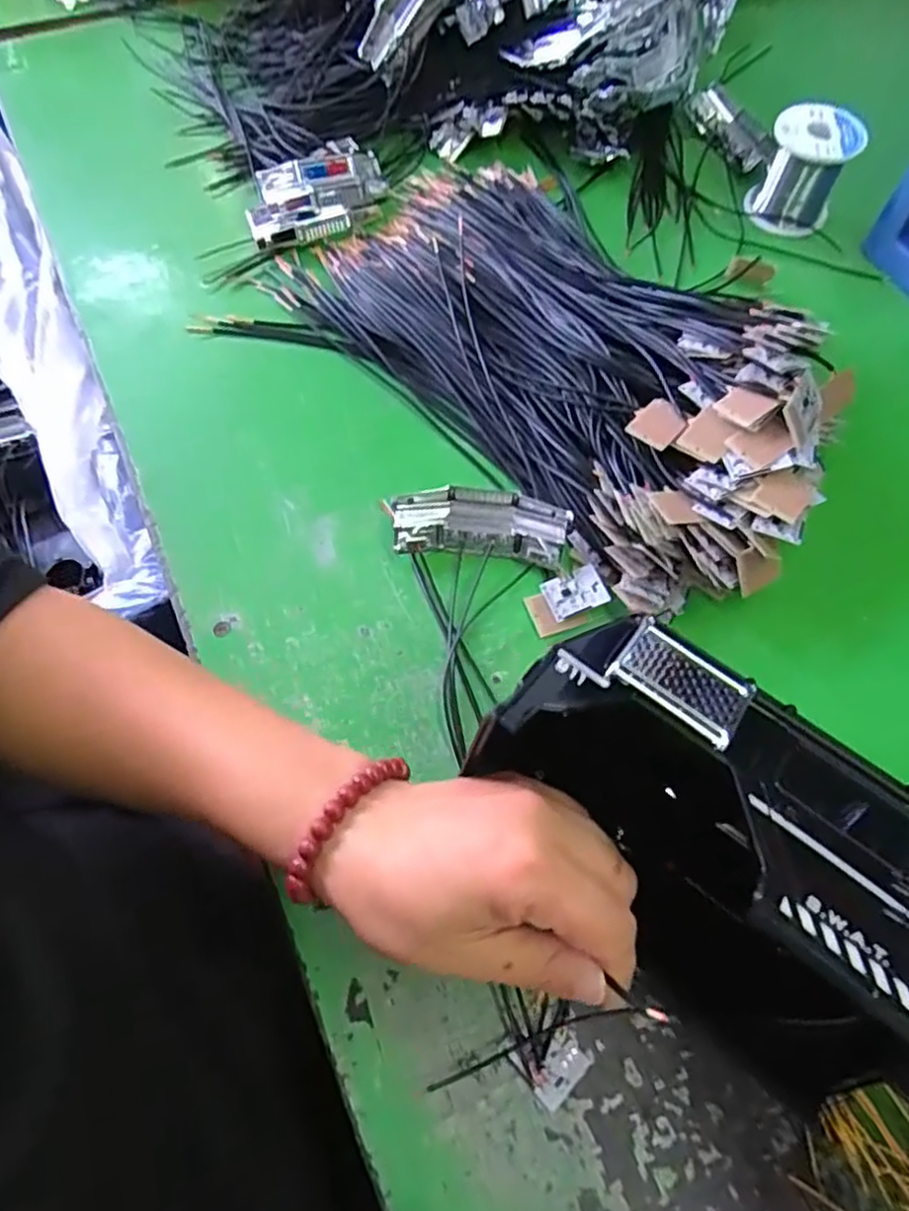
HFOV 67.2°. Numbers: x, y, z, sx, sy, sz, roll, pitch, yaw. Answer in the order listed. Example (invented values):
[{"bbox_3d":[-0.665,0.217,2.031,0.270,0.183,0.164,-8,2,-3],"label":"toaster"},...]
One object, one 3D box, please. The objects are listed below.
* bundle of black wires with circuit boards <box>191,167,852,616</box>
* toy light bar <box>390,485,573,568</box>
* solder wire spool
[{"bbox_3d":[0.066,-0.182,0.433,0.385,0.065,0.255,40,71,16],"label":"bundle of black wires with circuit boards"},{"bbox_3d":[0.015,-0.046,0.392,0.096,0.022,0.037,5,65,2],"label":"toy light bar"},{"bbox_3d":[0.259,-0.325,0.508,0.061,0.060,0.054,24,67,10],"label":"solder wire spool"}]

